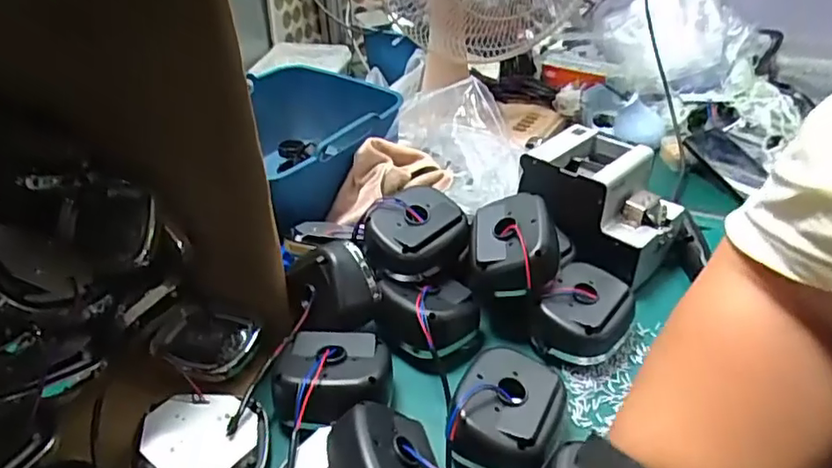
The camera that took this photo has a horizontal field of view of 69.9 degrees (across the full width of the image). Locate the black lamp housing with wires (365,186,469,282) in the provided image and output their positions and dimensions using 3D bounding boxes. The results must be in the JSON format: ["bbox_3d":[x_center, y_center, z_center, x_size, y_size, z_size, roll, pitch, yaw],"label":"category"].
[{"bbox_3d":[0.002,-0.002,0.688,0.086,0.063,0.111,27,45,35],"label":"black lamp housing with wires"}]

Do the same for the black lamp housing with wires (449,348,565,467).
[{"bbox_3d":[0.083,0.167,0.549,0.094,0.066,0.111,10,37,17],"label":"black lamp housing with wires"}]

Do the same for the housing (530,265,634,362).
[{"bbox_3d":[0.191,0.092,0.660,0.088,0.066,0.112,20,41,28],"label":"housing"}]

